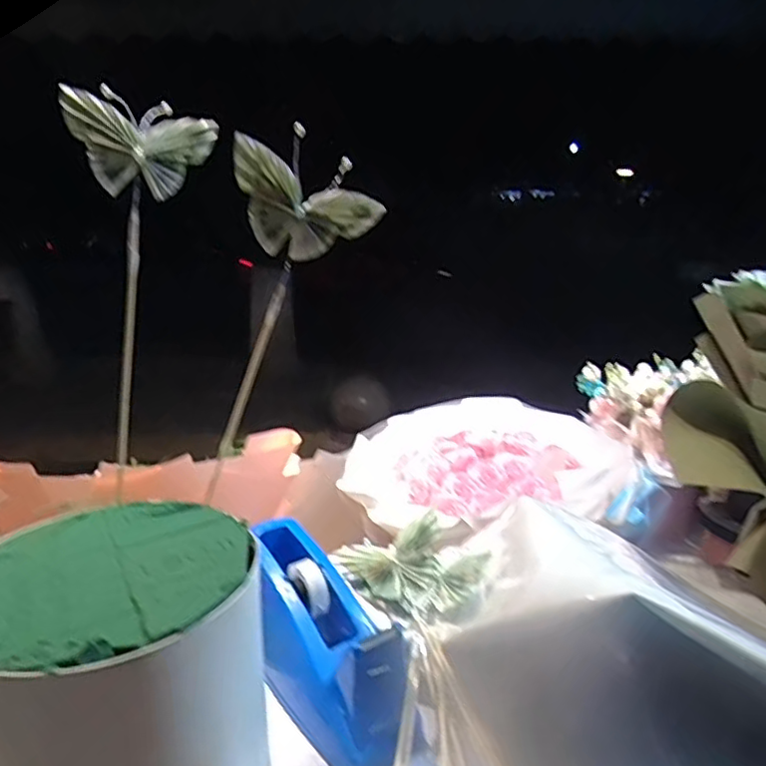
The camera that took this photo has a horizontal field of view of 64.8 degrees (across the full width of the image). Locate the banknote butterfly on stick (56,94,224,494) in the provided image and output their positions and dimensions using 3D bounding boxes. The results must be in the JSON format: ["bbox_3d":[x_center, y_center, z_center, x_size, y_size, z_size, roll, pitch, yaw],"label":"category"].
[{"bbox_3d":[-0.162,-0.071,0.437,0.097,0.279,0.033,-6,-5,-22],"label":"banknote butterfly on stick"}]

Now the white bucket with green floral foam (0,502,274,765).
[{"bbox_3d":[-0.160,0.199,0.373,0.156,0.192,0.154,0,17,0],"label":"white bucket with green floral foam"}]

